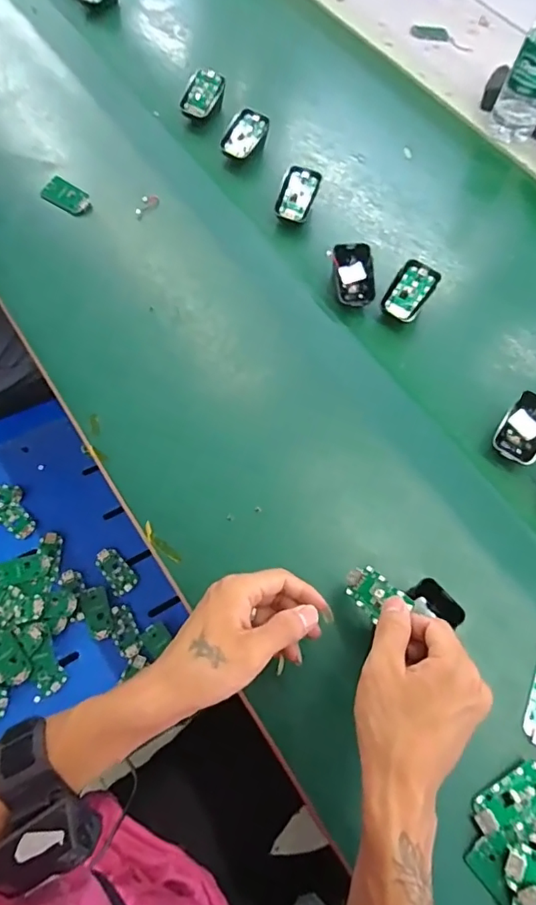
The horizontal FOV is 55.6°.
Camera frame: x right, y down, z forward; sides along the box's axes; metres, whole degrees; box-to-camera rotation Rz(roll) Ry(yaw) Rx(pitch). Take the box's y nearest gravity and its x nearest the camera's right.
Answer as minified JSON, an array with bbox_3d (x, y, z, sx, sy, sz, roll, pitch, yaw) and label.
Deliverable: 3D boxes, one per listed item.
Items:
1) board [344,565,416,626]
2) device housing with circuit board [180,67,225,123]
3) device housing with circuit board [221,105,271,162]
[{"bbox_3d":[0.083,0.111,0.396,0.030,0.004,0.060,-51,34,-2],"label":"board"},{"bbox_3d":[-0.088,-0.481,0.688,0.046,0.020,0.063,32,99,-10],"label":"device housing with circuit board"},{"bbox_3d":[-0.033,-0.410,0.663,0.044,0.044,0.064,41,67,13],"label":"device housing with circuit board"}]

